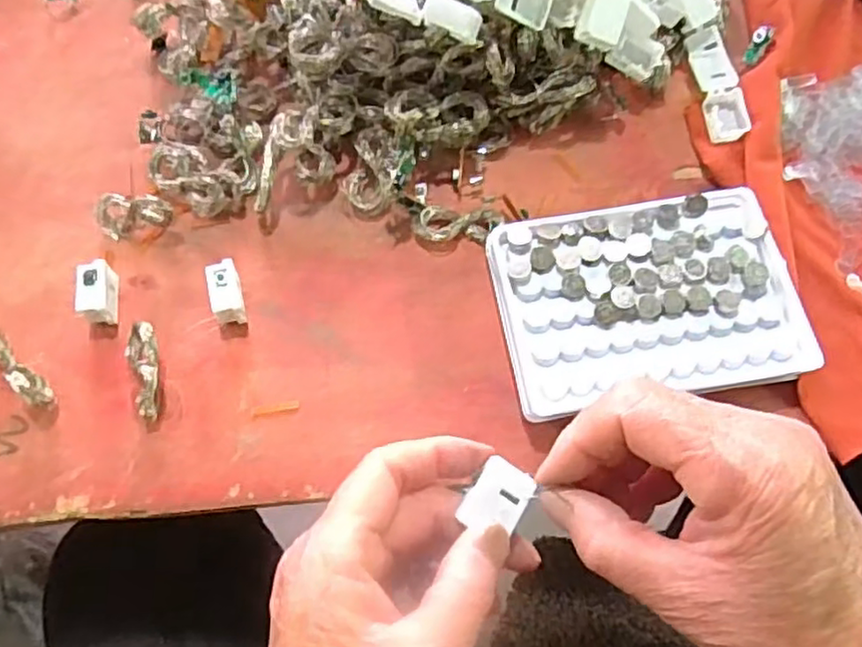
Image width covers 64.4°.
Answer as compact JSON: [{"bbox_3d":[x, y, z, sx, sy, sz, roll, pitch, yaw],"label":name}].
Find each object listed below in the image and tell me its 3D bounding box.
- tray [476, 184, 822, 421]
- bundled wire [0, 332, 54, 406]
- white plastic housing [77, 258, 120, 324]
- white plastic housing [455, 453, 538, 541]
[{"bbox_3d":[0.099,-0.009,0.320,0.131,0.026,0.093,-11,66,-2],"label":"tray"},{"bbox_3d":[-0.192,0.021,0.317,0.009,0.020,0.041,-43,71,-15],"label":"bundled wire"},{"bbox_3d":[-0.160,-0.014,0.332,0.012,0.021,0.029,-7,66,-1],"label":"white plastic housing"},{"bbox_3d":[0.024,0.061,0.240,0.020,0.007,0.026,29,70,14],"label":"white plastic housing"}]

